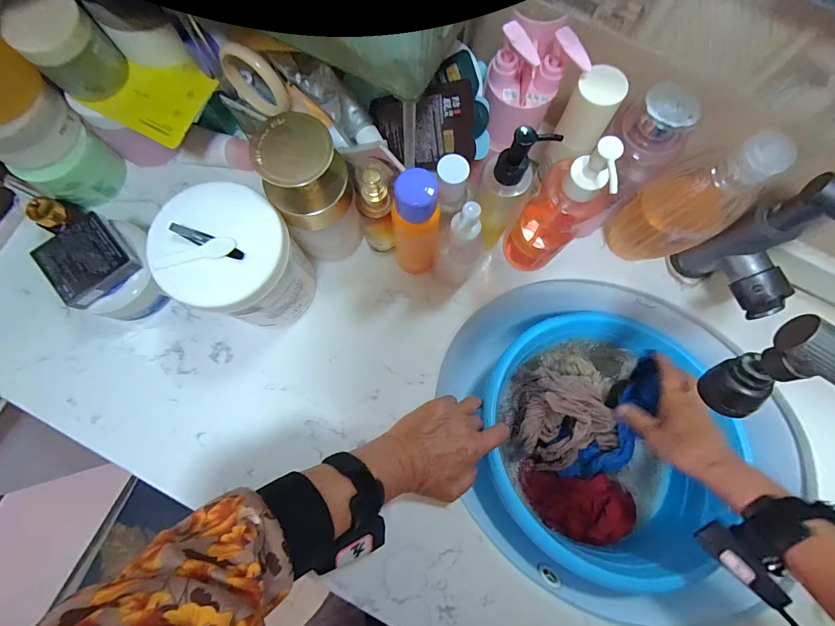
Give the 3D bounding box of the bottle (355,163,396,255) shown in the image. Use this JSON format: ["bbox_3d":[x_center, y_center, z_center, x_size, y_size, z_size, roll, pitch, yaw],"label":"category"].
[{"bbox_3d":[-0.041,-0.097,0.384,0.034,0.147,0.028,-9,80,-2],"label":"bottle"}]

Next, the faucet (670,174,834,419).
[{"bbox_3d":[0.294,-0.003,0.328,0.083,0.224,0.204,38,82,6],"label":"faucet"}]

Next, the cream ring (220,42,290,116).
[{"bbox_3d":[-0.165,-0.235,0.382,0.081,0.068,0.023,35,82,6],"label":"cream ring"}]

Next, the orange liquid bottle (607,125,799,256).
[{"bbox_3d":[0.260,-0.102,0.365,0.080,0.176,0.078,-32,82,-5],"label":"orange liquid bottle"}]

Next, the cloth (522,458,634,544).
[{"bbox_3d":[0.211,0.249,0.489,0.145,0.048,0.073,10,80,2],"label":"cloth"}]

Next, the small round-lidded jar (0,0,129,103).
[{"bbox_3d":[-0.334,-0.255,0.363,0.072,0.062,0.067,0,80,0],"label":"small round-lidded jar"}]

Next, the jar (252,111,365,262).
[{"bbox_3d":[-0.100,-0.113,0.377,0.072,0.161,0.069,0,80,0],"label":"jar"}]

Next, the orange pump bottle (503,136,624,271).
[{"bbox_3d":[0.134,-0.097,0.364,0.058,0.192,0.059,30,81,5],"label":"orange pump bottle"}]

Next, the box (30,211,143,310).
[{"bbox_3d":[-0.332,-0.054,0.378,0.073,0.018,0.073,-38,82,-6],"label":"box"}]

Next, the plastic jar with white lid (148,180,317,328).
[{"bbox_3d":[-0.163,-0.045,0.371,0.100,0.152,0.101,0,80,0],"label":"plastic jar with white lid"}]

